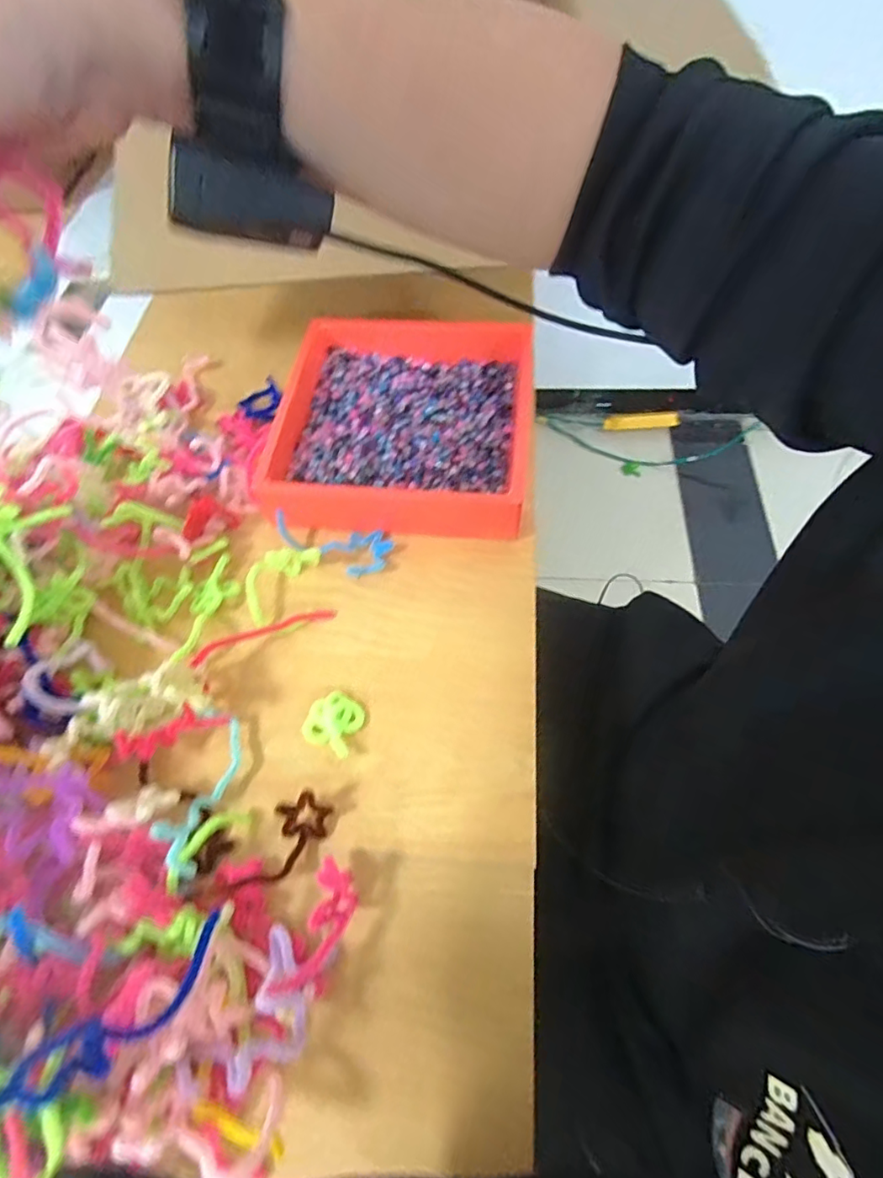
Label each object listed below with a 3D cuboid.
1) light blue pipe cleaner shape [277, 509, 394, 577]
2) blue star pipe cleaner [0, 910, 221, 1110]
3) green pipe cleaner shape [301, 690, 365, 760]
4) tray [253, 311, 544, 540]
[{"bbox_3d":[-0.097,-0.039,0.483,0.102,0.028,0.043,6,63,7],"label":"light blue pipe cleaner shape"},{"bbox_3d":[-0.166,0.223,0.282,0.121,0.027,0.033,-22,58,-43],"label":"blue star pipe cleaner"},{"bbox_3d":[-0.083,0.101,0.421,0.043,0.011,0.042,21,66,14],"label":"green pipe cleaner shape"},{"bbox_3d":[-0.038,-0.161,0.531,0.238,0.051,0.256,3,63,5],"label":"tray"}]

